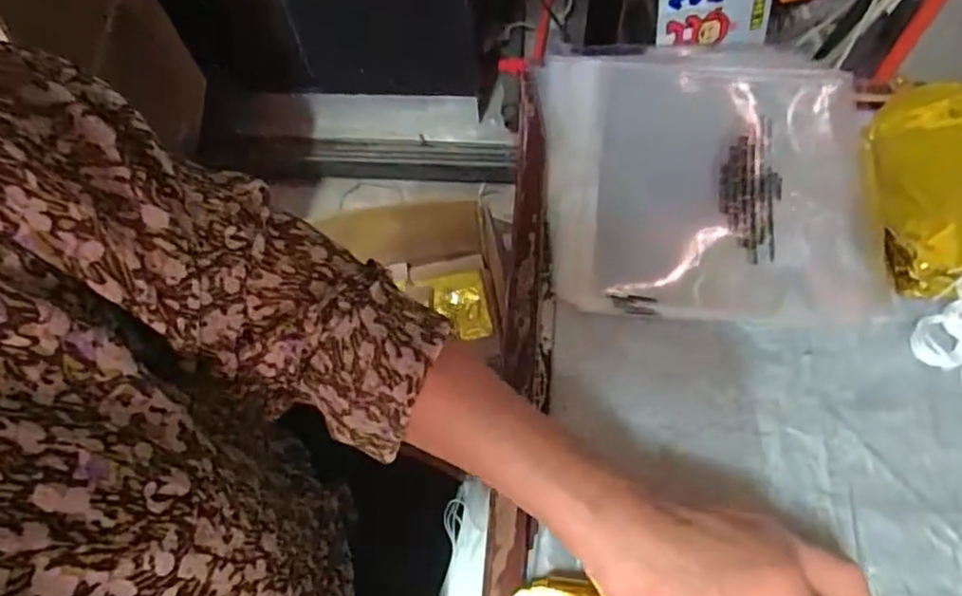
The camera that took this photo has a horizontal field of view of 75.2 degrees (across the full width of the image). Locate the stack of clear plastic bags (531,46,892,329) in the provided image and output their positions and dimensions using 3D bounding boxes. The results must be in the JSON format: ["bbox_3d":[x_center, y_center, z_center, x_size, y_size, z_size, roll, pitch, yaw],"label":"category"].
[{"bbox_3d":[0.161,-0.091,0.447,0.229,0.027,0.221,1,64,4],"label":"stack of clear plastic bags"}]

